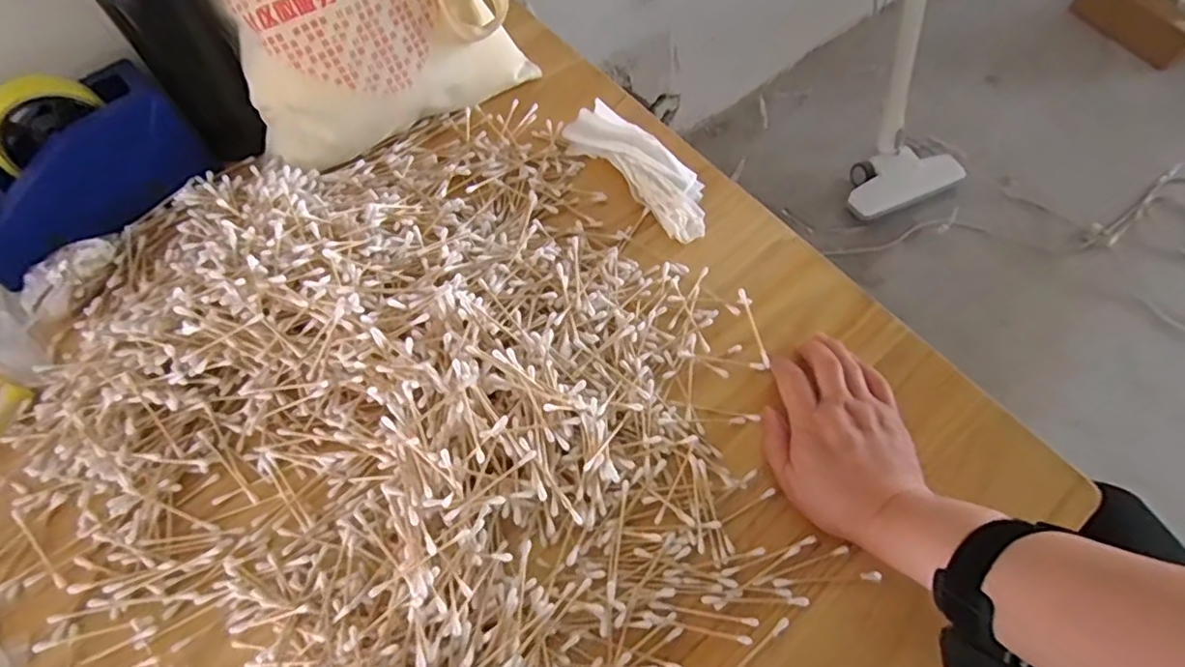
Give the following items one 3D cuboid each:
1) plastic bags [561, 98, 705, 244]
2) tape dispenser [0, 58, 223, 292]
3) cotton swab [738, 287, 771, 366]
[{"bbox_3d":[0.045,-0.156,0.566,0.054,0.028,0.170,-39,69,-18],"label":"plastic bags"},{"bbox_3d":[-0.442,-0.141,0.507,0.194,0.104,0.073,-38,69,-18],"label":"tape dispenser"},{"bbox_3d":[0.136,-0.006,0.513,0.007,0.008,0.076,-10,63,-4],"label":"cotton swab"}]

